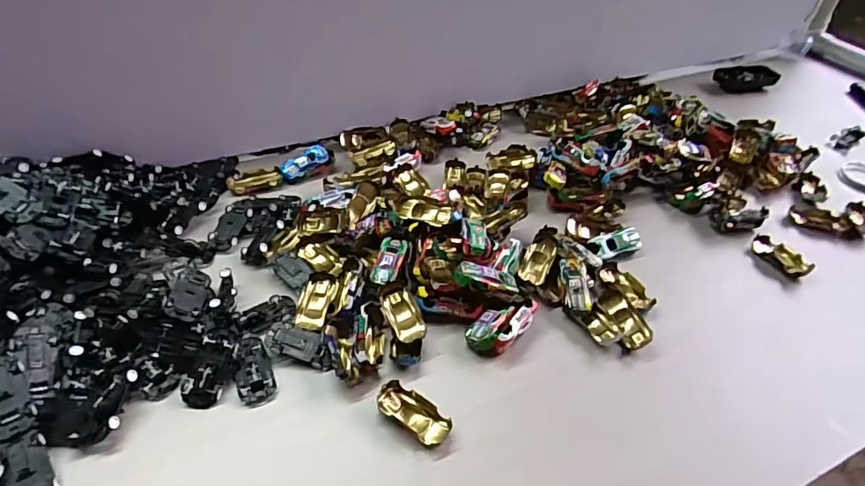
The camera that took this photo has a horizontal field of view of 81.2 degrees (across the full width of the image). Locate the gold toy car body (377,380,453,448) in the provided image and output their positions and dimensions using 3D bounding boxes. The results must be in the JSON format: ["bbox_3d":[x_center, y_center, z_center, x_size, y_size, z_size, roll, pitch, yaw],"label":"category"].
[{"bbox_3d":[-0.016,0.139,0.411,0.063,0.012,0.030,27,48,23],"label":"gold toy car body"}]

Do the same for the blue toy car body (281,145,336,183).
[{"bbox_3d":[-0.160,-0.103,0.643,0.069,0.024,0.028,-24,50,-26],"label":"blue toy car body"}]

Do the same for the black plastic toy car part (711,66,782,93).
[{"bbox_3d":[0.538,-0.283,0.864,0.081,0.042,0.062,-3,47,-9],"label":"black plastic toy car part"}]

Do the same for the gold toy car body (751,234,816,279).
[{"bbox_3d":[0.387,0.015,0.564,0.028,0.019,0.070,-8,36,-14],"label":"gold toy car body"}]

